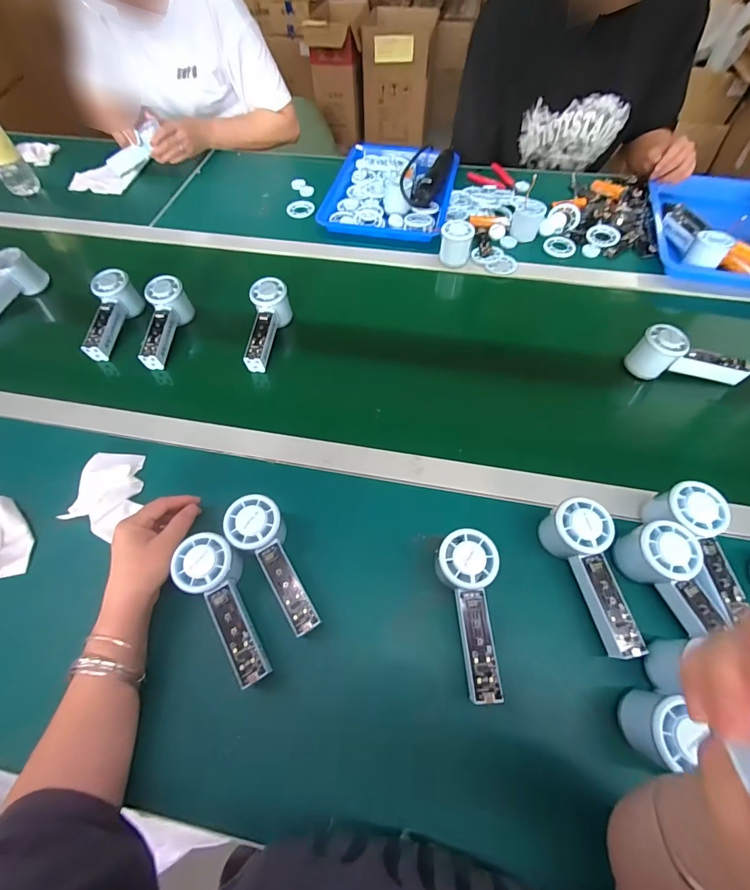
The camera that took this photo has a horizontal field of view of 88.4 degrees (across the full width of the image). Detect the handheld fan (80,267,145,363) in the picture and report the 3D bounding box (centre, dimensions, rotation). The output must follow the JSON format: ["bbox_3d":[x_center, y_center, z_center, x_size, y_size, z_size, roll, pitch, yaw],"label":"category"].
[{"bbox_3d":[-0.435,-0.209,0.636,0.051,0.061,0.154,4,74,3],"label":"handheld fan"}]

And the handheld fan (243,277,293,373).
[{"bbox_3d":[-0.174,-0.186,0.617,0.055,0.060,0.159,6,74,4],"label":"handheld fan"}]

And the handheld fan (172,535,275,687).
[{"bbox_3d":[-0.149,0.162,0.388,0.057,0.056,0.150,-27,62,-15],"label":"handheld fan"}]

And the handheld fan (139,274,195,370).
[{"bbox_3d":[-0.342,-0.191,0.625,0.046,0.066,0.151,4,74,3],"label":"handheld fan"}]

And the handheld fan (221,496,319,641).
[{"bbox_3d":[-0.108,0.126,0.418,0.053,0.052,0.151,-28,78,-16],"label":"handheld fan"}]

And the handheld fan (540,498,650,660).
[{"bbox_3d":[0.224,0.135,0.405,0.060,0.057,0.151,-11,72,-6],"label":"handheld fan"}]

